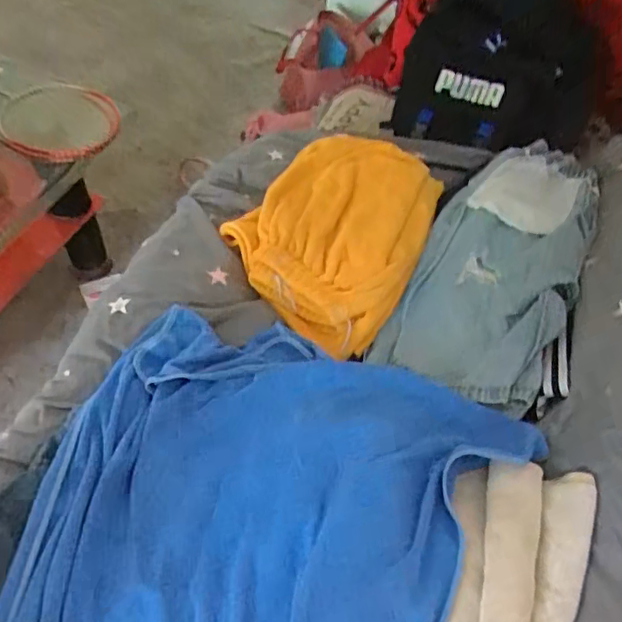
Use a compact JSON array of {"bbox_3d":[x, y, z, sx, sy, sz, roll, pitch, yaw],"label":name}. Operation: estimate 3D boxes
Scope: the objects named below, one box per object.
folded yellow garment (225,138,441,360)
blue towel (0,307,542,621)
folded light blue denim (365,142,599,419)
[{"bbox_3d":[0.043,-0.136,0.900,0.305,0.084,0.361,34,57,20],"label":"folded yellow garment"},{"bbox_3d":[-0.101,0.270,0.574,0.455,0.074,0.607,24,54,13],"label":"blue towel"},{"bbox_3d":[0.284,-0.089,0.851,0.211,0.047,0.497,18,60,25],"label":"folded light blue denim"}]

